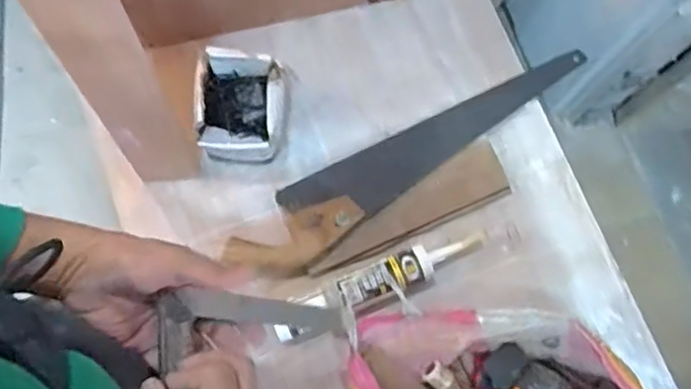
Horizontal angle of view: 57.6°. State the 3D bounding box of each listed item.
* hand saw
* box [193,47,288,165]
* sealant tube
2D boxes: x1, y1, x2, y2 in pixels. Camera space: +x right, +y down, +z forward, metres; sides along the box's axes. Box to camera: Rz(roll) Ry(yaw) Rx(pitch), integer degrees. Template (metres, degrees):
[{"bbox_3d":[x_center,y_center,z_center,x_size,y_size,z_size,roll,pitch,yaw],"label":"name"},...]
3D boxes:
[{"bbox_3d":[0.078,-0.061,0.853,0.544,0.033,0.104,-36,81,-7],"label":"hand saw"},{"bbox_3d":[-0.138,-0.115,0.837,0.117,0.089,0.136,5,79,1],"label":"box"},{"bbox_3d":[0.066,0.105,0.813,0.338,0.049,0.061,-23,80,-5],"label":"sealant tube"}]

